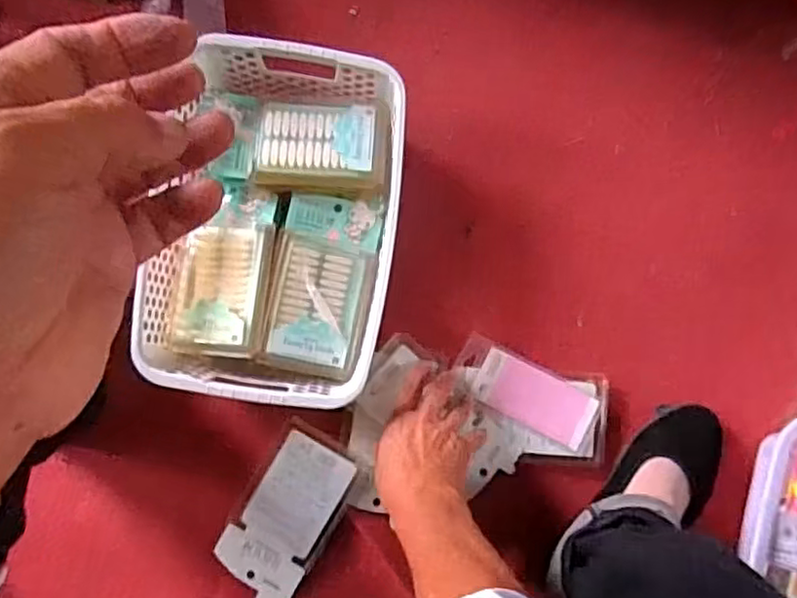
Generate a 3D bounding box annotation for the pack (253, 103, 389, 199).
[{"bbox_3d":[-0.067,-0.135,0.573,0.112,0.021,0.079,4,85,-3],"label":"pack"}]

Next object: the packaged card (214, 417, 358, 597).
[{"bbox_3d":[-0.104,0.199,0.601,0.085,0.024,0.157,30,85,-2],"label":"packaged card"}]

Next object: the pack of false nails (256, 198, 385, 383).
[{"bbox_3d":[-0.067,-0.013,0.569,0.084,0.021,0.157,11,86,-4],"label":"pack of false nails"}]

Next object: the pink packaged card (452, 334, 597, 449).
[{"bbox_3d":[0.122,0.089,0.621,0.139,0.006,0.057,28,88,0],"label":"pink packaged card"}]

